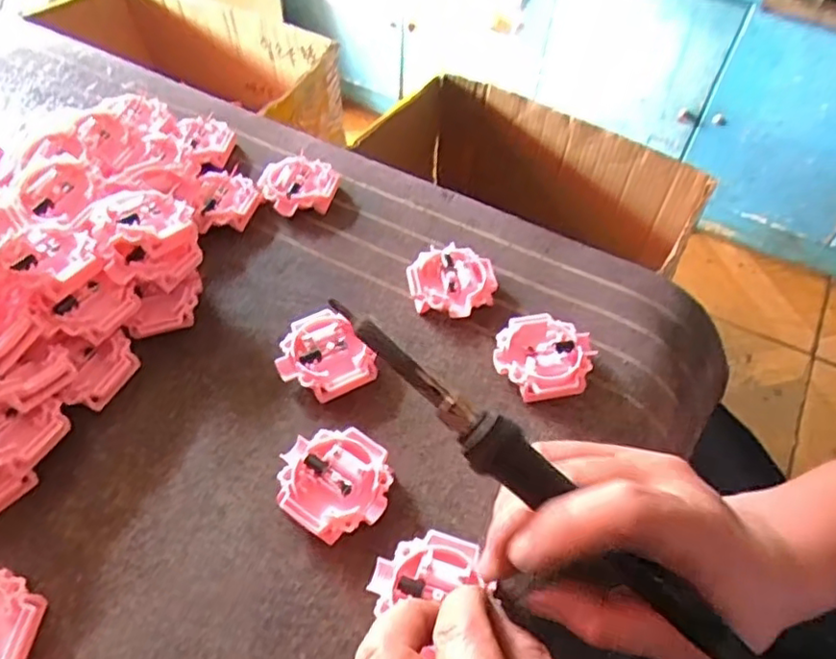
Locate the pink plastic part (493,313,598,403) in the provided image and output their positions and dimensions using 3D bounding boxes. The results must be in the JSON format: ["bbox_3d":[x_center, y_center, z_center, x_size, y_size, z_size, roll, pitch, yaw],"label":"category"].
[{"bbox_3d":[0.070,0.016,0.359,0.052,0.018,0.051,1,52,-1],"label":"pink plastic part"}]

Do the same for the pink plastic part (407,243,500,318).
[{"bbox_3d":[0.021,-0.029,0.395,0.053,0.015,0.049,13,53,8],"label":"pink plastic part"}]

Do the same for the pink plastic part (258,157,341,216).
[{"bbox_3d":[-0.083,-0.102,0.446,0.050,0.018,0.056,7,52,4],"label":"pink plastic part"}]

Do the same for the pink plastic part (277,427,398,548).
[{"bbox_3d":[-0.040,0.074,0.311,0.054,0.014,0.052,1,52,-1],"label":"pink plastic part"}]

